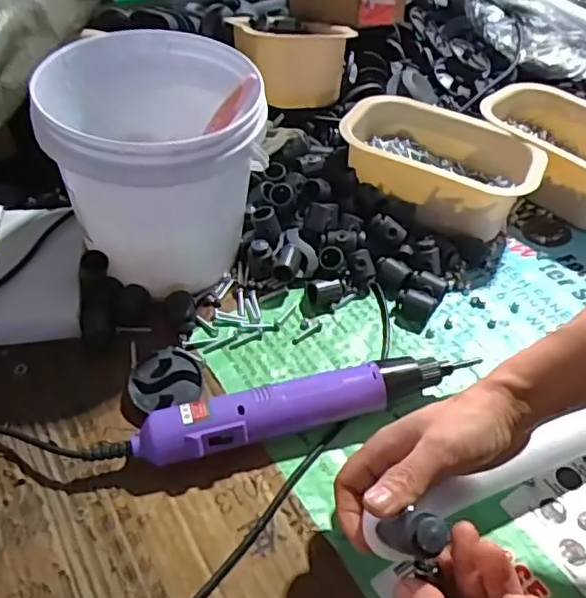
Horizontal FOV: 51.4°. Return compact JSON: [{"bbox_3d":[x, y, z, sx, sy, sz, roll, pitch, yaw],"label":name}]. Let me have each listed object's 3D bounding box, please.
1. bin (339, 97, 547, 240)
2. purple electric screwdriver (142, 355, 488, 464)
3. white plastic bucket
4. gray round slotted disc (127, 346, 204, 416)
[{"bbox_3d":[0.150,-0.144,0.646,0.198,0.063,0.130,20,48,12],"label":"bin"},{"bbox_3d":[0.017,0.077,0.468,0.274,0.041,0.046,-11,50,-16],"label":"purple electric screwdriver"},{"bbox_3d":[-0.117,-0.108,0.534,0.165,0.176,0.173,3,47,-4],"label":"white plastic bucket"},{"bbox_3d":[-0.098,0.065,0.478,0.056,0.024,0.058,3,47,-4],"label":"gray round slotted disc"}]

